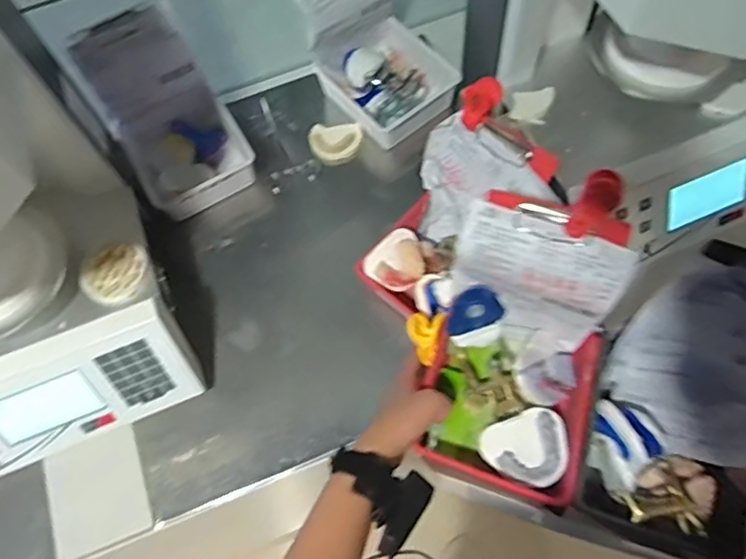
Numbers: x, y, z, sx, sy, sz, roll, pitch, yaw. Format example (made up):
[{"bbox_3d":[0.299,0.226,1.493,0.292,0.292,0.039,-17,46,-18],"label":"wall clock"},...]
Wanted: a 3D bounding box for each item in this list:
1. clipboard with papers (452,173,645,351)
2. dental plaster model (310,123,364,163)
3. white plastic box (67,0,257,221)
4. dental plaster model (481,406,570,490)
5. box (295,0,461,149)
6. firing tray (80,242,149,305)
[{"bbox_3d":[0.152,-0.009,0.542,0.146,0.215,0.029,18,51,9],"label":"clipboard with papers"},{"bbox_3d":[-0.058,-0.211,0.897,0.080,0.020,0.065,0,64,2],"label":"dental plaster model"},{"bbox_3d":[-0.282,-0.224,0.817,0.160,0.189,0.203,-27,66,-11],"label":"white plastic box"},{"bbox_3d":[0.150,0.165,0.558,0.080,0.025,0.071,-24,49,-4],"label":"dental plaster model"},{"bbox_3d":[0.020,-0.339,0.853,0.165,0.197,0.235,-42,69,-17],"label":"box"},{"bbox_3d":[-0.305,-0.009,0.689,0.072,0.018,0.071,3,64,4],"label":"firing tray"}]

